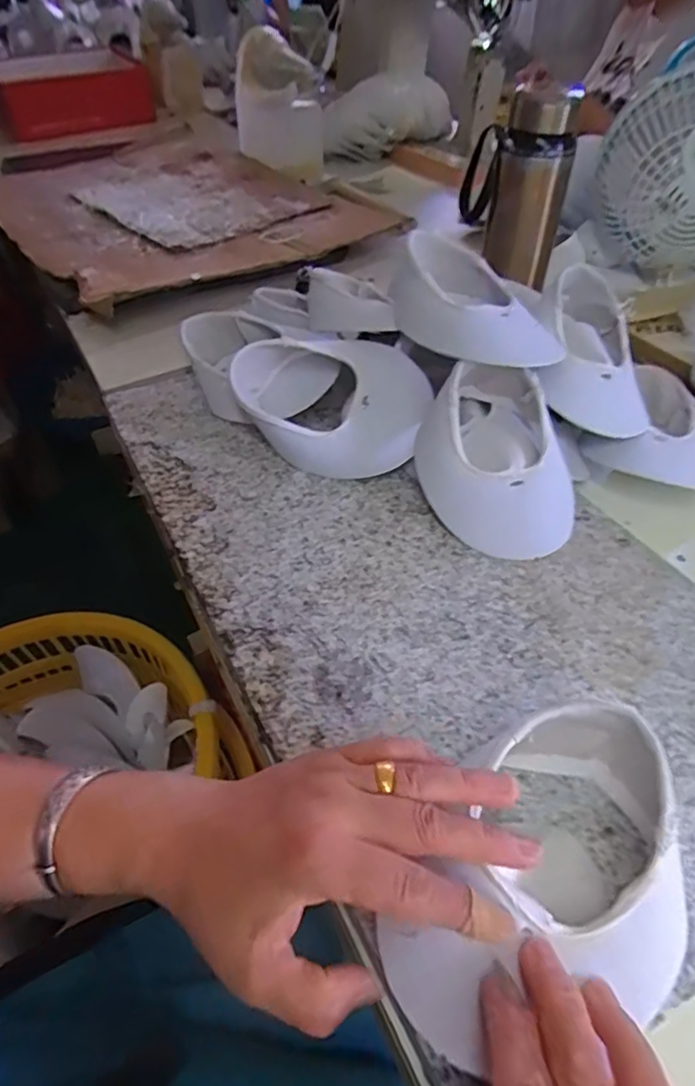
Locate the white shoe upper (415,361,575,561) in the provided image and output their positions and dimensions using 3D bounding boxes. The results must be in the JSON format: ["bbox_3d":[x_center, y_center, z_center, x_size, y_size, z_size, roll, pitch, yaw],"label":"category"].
[{"bbox_3d":[0.111,-0.066,0.462,0.112,0.079,0.140,0,44,0],"label":"white shoe upper"}]

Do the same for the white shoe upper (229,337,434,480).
[{"bbox_3d":[-0.013,-0.113,0.509,0.155,0.080,0.094,0,44,1],"label":"white shoe upper"}]

